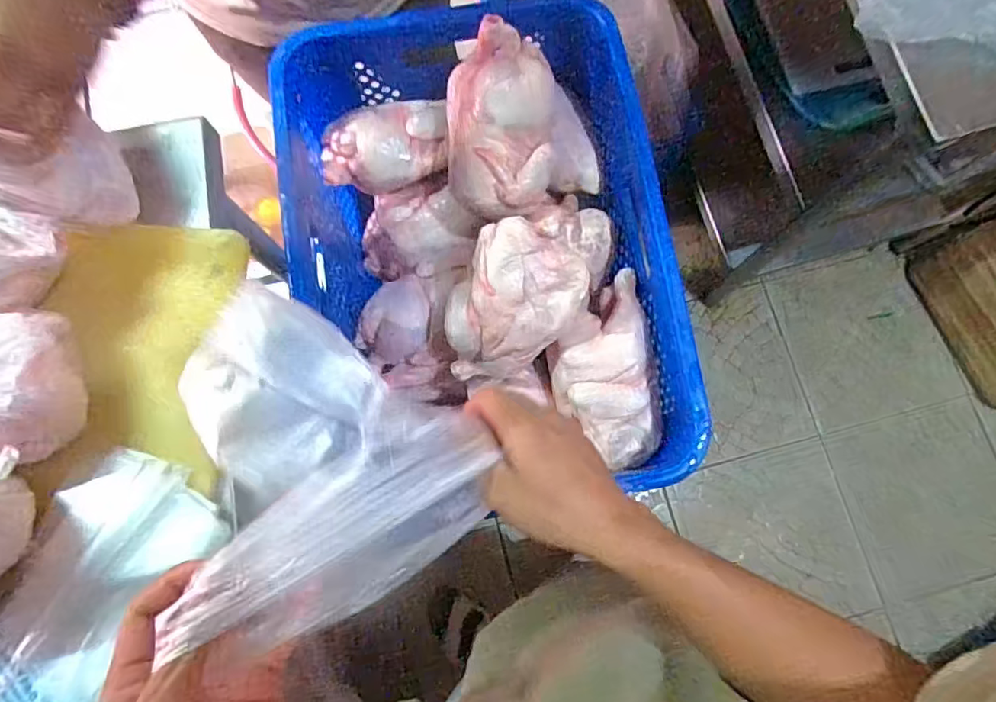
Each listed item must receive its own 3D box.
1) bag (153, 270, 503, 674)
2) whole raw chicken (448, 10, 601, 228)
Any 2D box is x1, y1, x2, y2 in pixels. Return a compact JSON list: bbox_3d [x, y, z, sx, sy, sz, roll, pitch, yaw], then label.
[{"bbox_3d":[-0.094,0.068,0.361,0.180,0.052,0.182,3,72,-27],"label":"bag"},{"bbox_3d":[0.026,-0.237,0.607,0.164,0.103,0.173,-7,78,-1],"label":"whole raw chicken"}]

